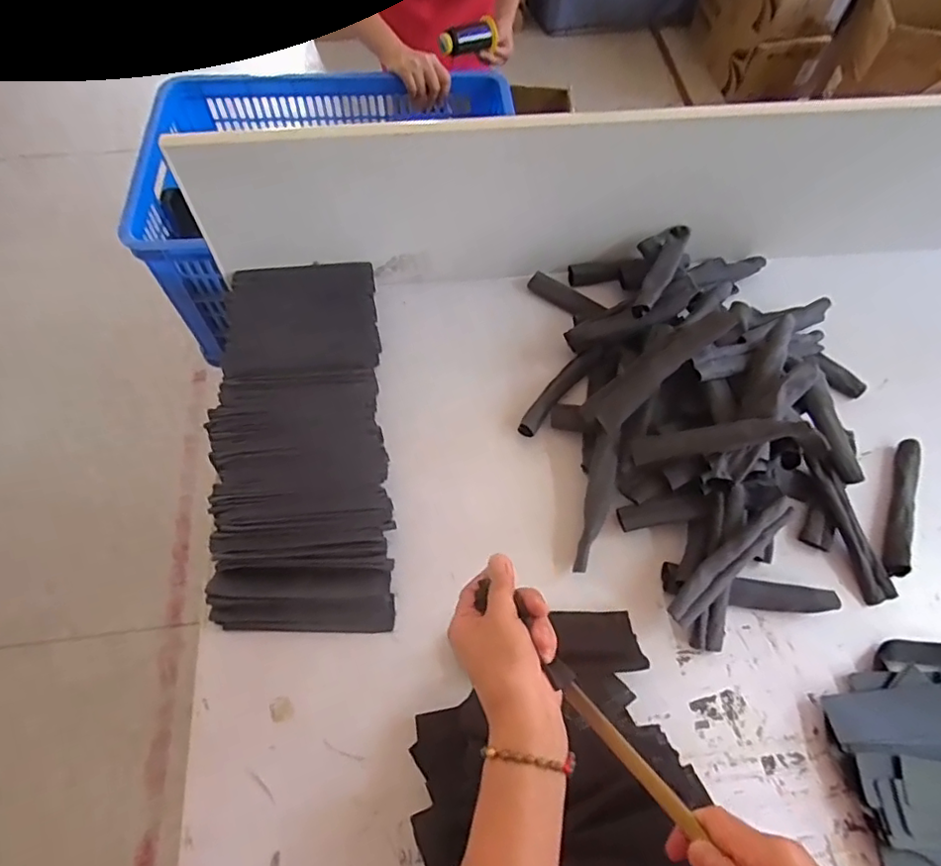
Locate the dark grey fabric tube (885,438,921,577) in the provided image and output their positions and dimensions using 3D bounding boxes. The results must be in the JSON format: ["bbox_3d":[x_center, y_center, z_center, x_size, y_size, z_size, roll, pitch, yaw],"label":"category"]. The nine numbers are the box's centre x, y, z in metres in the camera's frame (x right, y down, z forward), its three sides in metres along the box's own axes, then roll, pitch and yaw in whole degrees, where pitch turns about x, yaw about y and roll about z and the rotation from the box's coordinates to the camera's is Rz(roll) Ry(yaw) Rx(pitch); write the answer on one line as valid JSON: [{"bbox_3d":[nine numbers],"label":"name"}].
[{"bbox_3d":[0.536,0.088,0.709,0.029,0.024,0.192,22,65,10],"label":"dark grey fabric tube"}]

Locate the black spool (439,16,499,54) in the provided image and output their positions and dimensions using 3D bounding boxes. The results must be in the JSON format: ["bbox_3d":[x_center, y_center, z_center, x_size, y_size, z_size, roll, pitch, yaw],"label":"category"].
[{"bbox_3d":[-0.008,-0.802,1.159,0.123,0.047,0.048,-21,66,-12],"label":"black spool"}]

